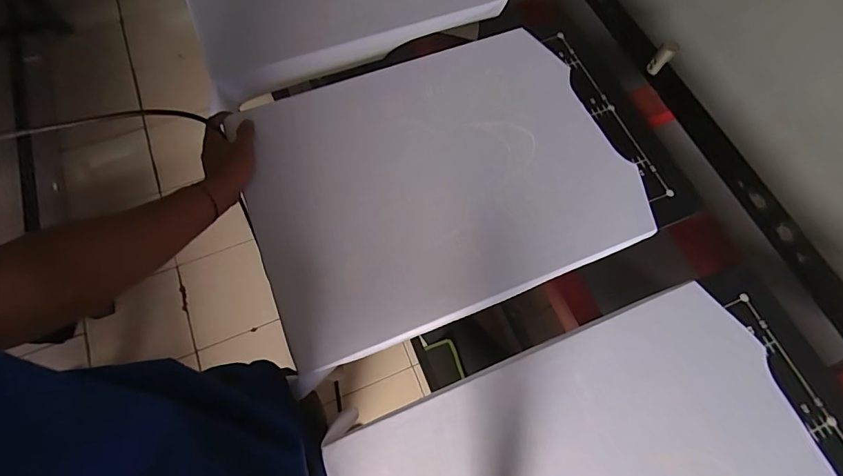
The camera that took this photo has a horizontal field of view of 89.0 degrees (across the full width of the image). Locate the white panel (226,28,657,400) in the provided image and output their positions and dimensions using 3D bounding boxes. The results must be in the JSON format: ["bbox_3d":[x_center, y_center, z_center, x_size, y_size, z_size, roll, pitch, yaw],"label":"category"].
[{"bbox_3d":[0.016,-0.087,0.629,0.517,0.034,0.401,-21,70,-10],"label":"white panel"}]

